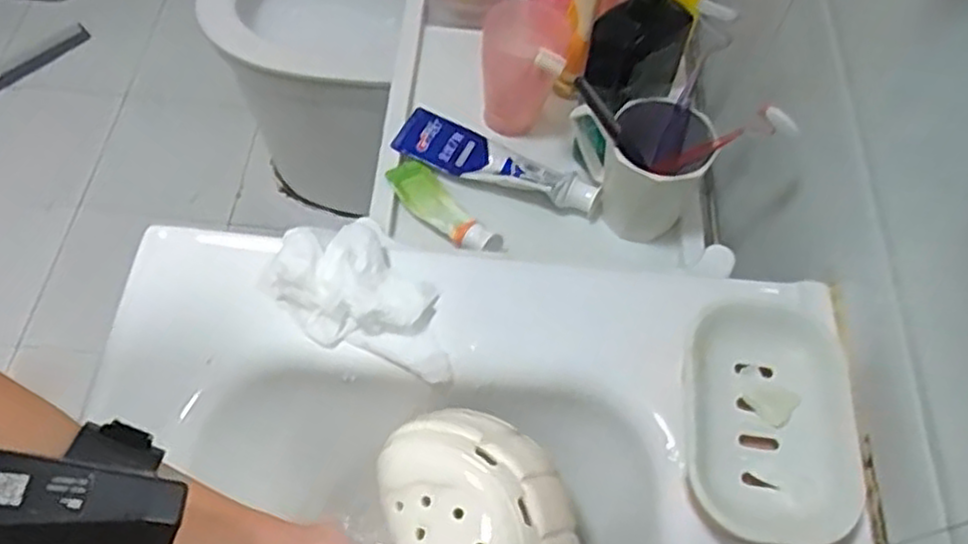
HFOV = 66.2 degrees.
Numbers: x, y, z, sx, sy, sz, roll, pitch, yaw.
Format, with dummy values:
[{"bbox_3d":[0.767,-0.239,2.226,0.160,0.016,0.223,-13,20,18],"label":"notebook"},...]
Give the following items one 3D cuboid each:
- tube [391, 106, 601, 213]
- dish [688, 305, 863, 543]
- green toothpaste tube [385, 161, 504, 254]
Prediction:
[{"bbox_3d":[0.013,-0.103,0.690,0.189,0.026,0.054,20,60,7],"label":"tube"},{"bbox_3d":[0.167,0.088,0.441,0.095,0.026,0.140,10,59,1],"label":"dish"},{"bbox_3d":[-0.032,-0.056,0.651,0.128,0.031,0.042,41,65,18],"label":"green toothpaste tube"}]

